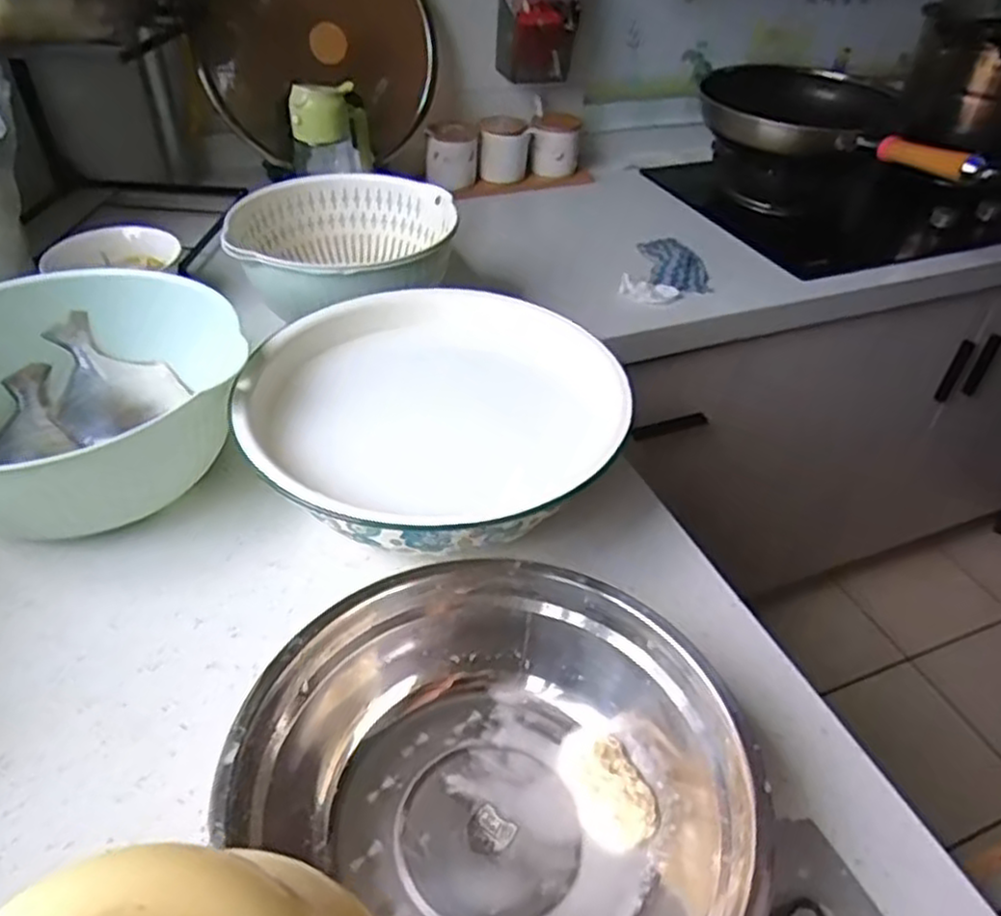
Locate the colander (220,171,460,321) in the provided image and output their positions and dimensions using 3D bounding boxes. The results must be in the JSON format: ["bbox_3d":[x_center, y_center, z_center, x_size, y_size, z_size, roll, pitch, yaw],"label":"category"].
[{"bbox_3d":[-0.166,-0.210,0.766,0.211,0.089,0.219,10,41,8],"label":"colander"}]

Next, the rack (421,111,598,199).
[{"bbox_3d":[0.011,-0.496,1.214,0.273,0.104,0.081,-14,43,-19],"label":"rack"}]

